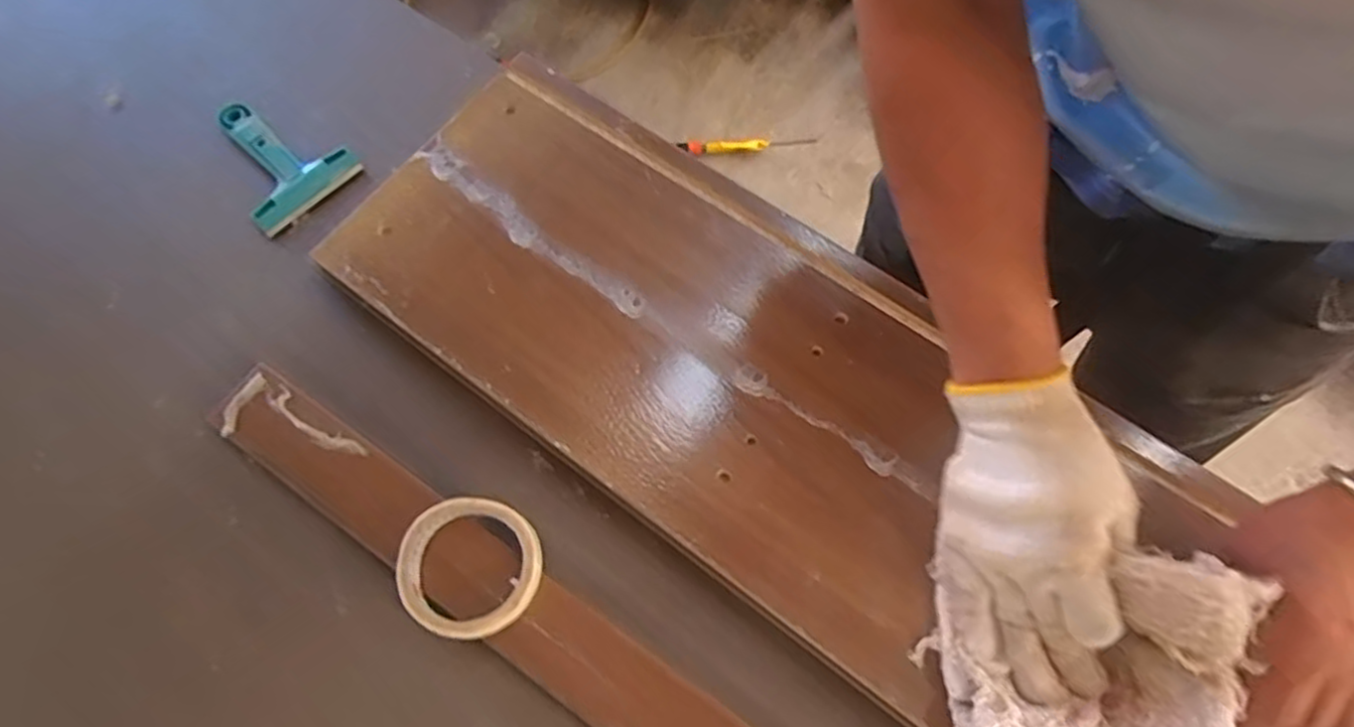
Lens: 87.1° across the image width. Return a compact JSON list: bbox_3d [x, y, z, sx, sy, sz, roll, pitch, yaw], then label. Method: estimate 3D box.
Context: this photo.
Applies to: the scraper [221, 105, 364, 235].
[{"bbox_3d":[-0.364,-0.187,0.649,0.103,0.031,0.135,-43,74,-15],"label":"scraper"}]

